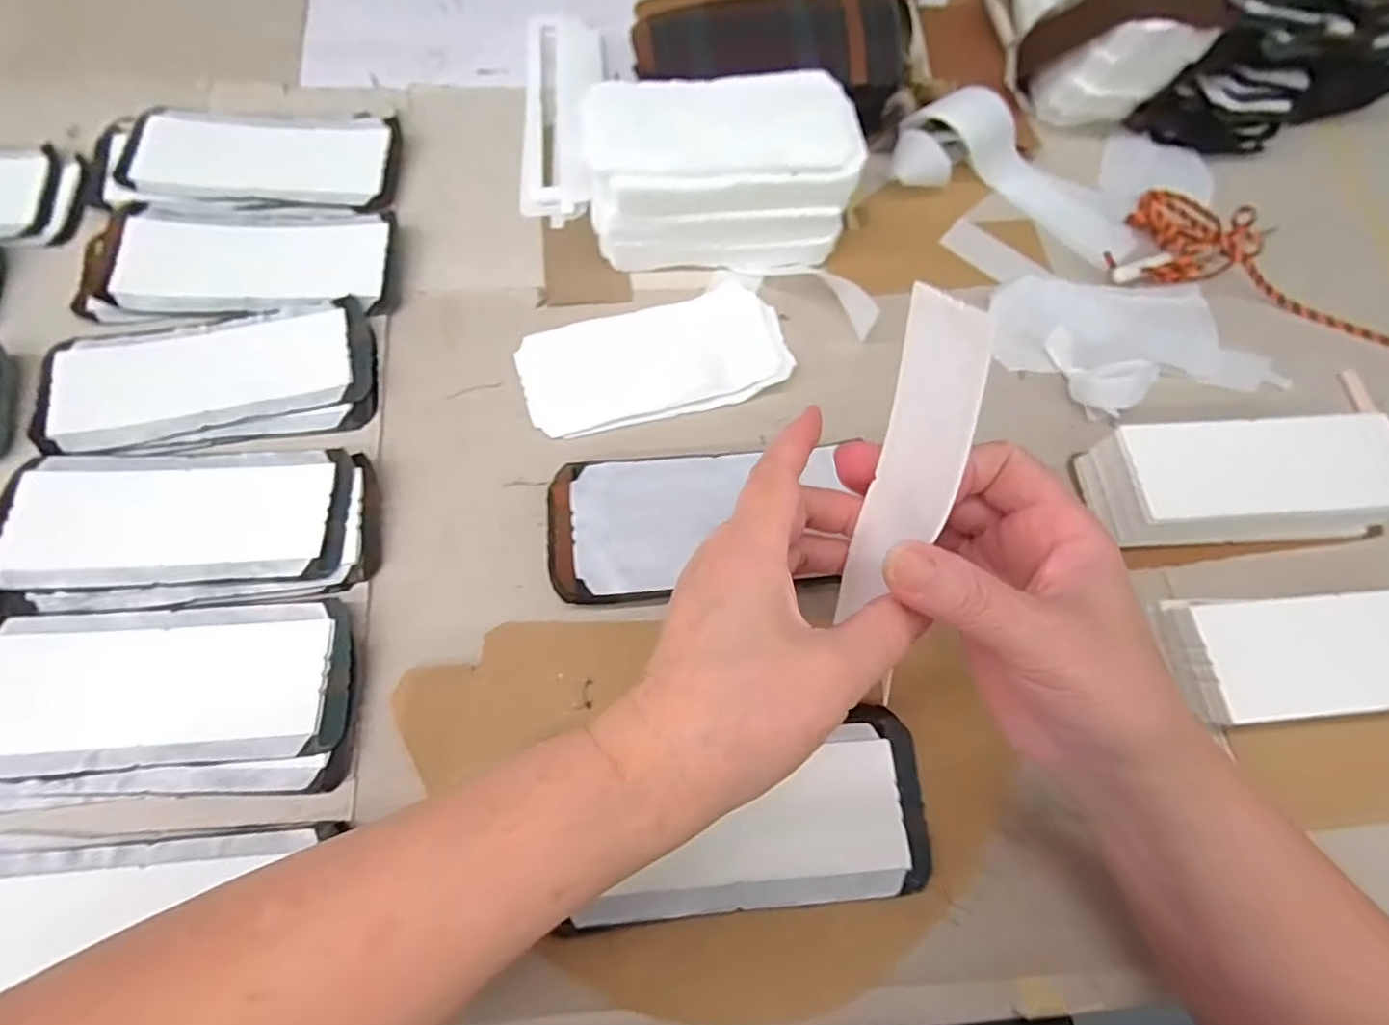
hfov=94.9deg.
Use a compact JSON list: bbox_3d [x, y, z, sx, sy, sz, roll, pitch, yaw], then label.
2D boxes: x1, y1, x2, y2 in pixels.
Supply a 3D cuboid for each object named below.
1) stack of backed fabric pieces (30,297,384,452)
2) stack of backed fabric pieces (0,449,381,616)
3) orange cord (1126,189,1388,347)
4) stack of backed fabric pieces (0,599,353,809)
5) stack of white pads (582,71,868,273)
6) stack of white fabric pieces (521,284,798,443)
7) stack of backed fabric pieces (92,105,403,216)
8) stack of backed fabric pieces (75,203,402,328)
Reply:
[{"bbox_3d":[-0.265,-0.073,0.349,0.168,0.007,0.080,-9,68,-6],"label":"stack of backed fabric pieces"},{"bbox_3d":[-0.251,0.006,0.319,0.176,0.006,0.083,-2,68,-3],"label":"stack of backed fabric pieces"},{"bbox_3d":[0.392,-0.153,0.398,0.212,0.027,0.078,16,68,5],"label":"orange cord"},{"bbox_3d":[-0.241,0.083,0.287,0.163,0.009,0.081,-2,68,-3],"label":"stack of backed fabric pieces"},{"bbox_3d":[0.015,-0.202,0.383,0.156,0.068,0.083,-2,68,-3],"label":"stack of white pads"},{"bbox_3d":[-0.023,-0.090,0.372,0.152,0.005,0.077,-16,69,-8],"label":"stack of white fabric pieces"},{"bbox_3d":[-0.285,-0.223,0.407,0.183,0.011,0.086,1,68,-1],"label":"stack of backed fabric pieces"},{"bbox_3d":[-0.268,-0.149,0.378,0.173,0.012,0.081,1,68,-2],"label":"stack of backed fabric pieces"}]

